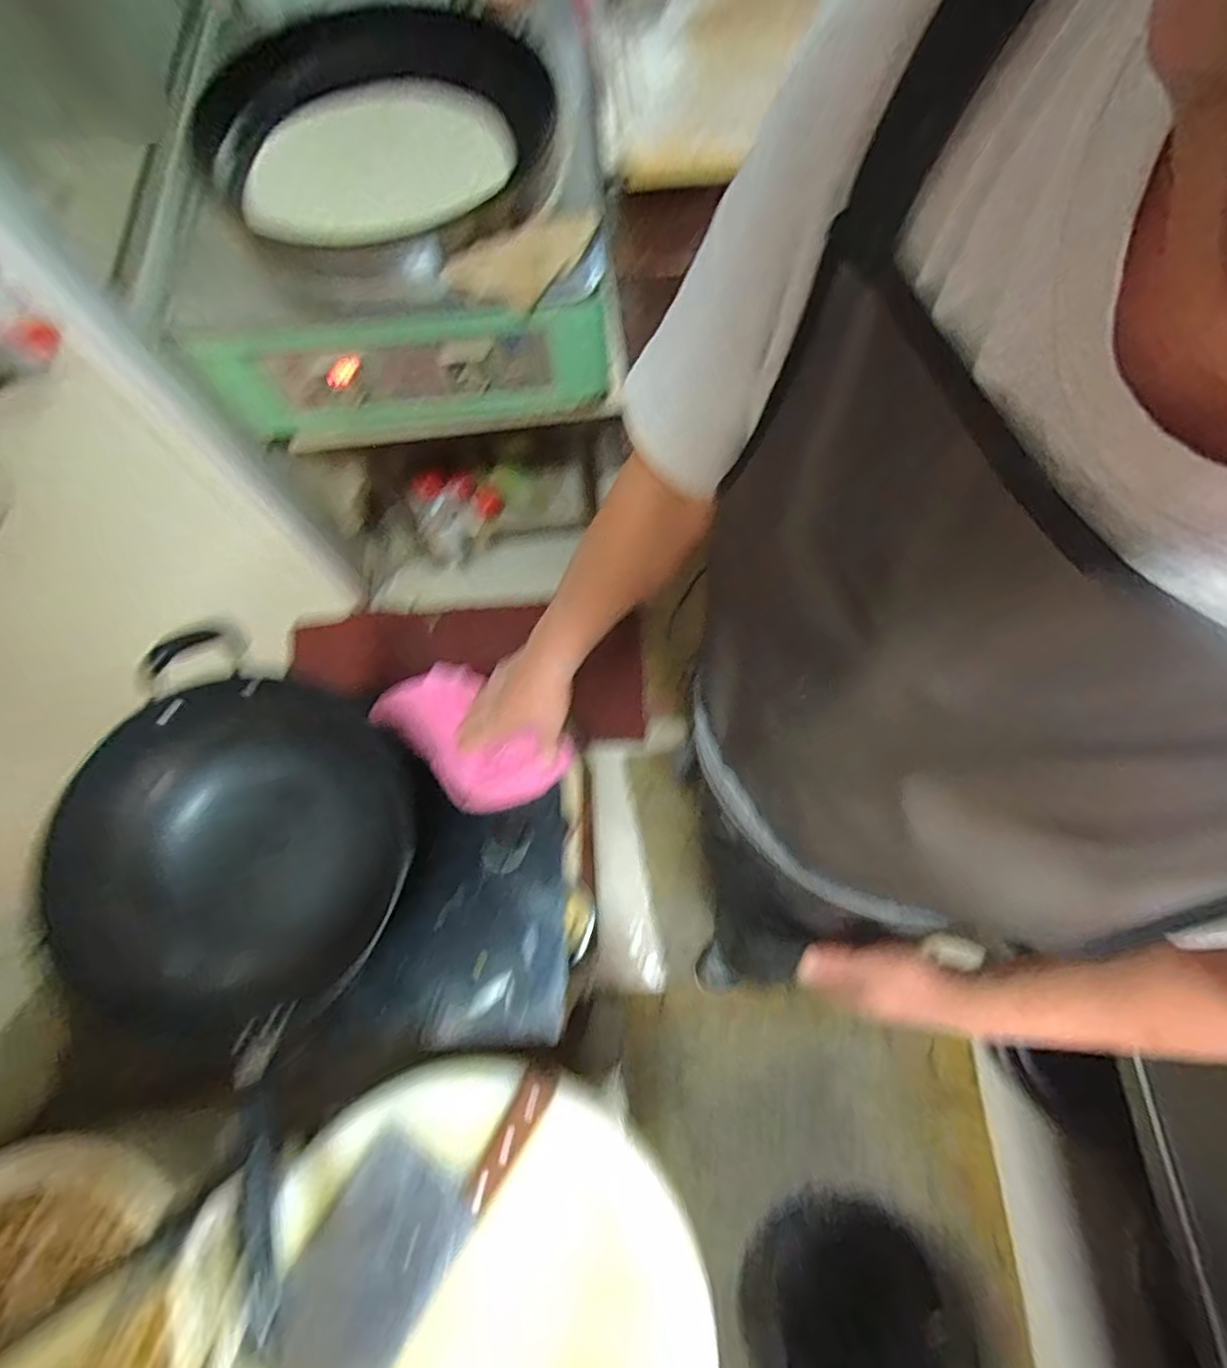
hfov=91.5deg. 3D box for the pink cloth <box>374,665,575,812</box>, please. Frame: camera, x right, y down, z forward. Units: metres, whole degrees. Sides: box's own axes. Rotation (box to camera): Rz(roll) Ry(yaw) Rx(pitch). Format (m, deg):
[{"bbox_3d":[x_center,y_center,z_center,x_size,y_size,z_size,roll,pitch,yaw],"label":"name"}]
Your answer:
[{"bbox_3d":[-0.173,0.061,0.711,0.238,0.054,0.128,34,76,20],"label":"pink cloth"}]

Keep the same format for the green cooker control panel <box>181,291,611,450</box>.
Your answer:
[{"bbox_3d":[-0.329,-0.493,0.971,0.633,0.223,0.043,-4,72,1],"label":"green cooker control panel"}]

